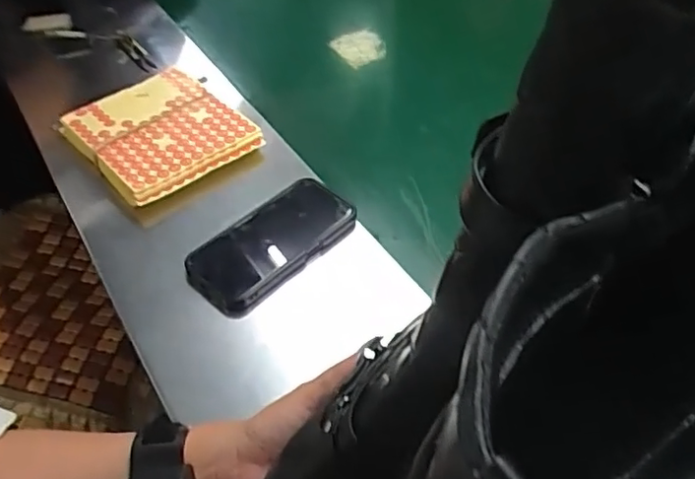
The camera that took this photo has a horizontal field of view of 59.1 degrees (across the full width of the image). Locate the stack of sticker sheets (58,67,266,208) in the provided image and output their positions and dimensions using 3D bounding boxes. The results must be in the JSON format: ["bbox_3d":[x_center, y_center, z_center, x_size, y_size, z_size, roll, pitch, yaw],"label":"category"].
[{"bbox_3d":[-0.209,-0.121,0.682,0.157,0.022,0.172,-35,56,-25],"label":"stack of sticker sheets"}]

